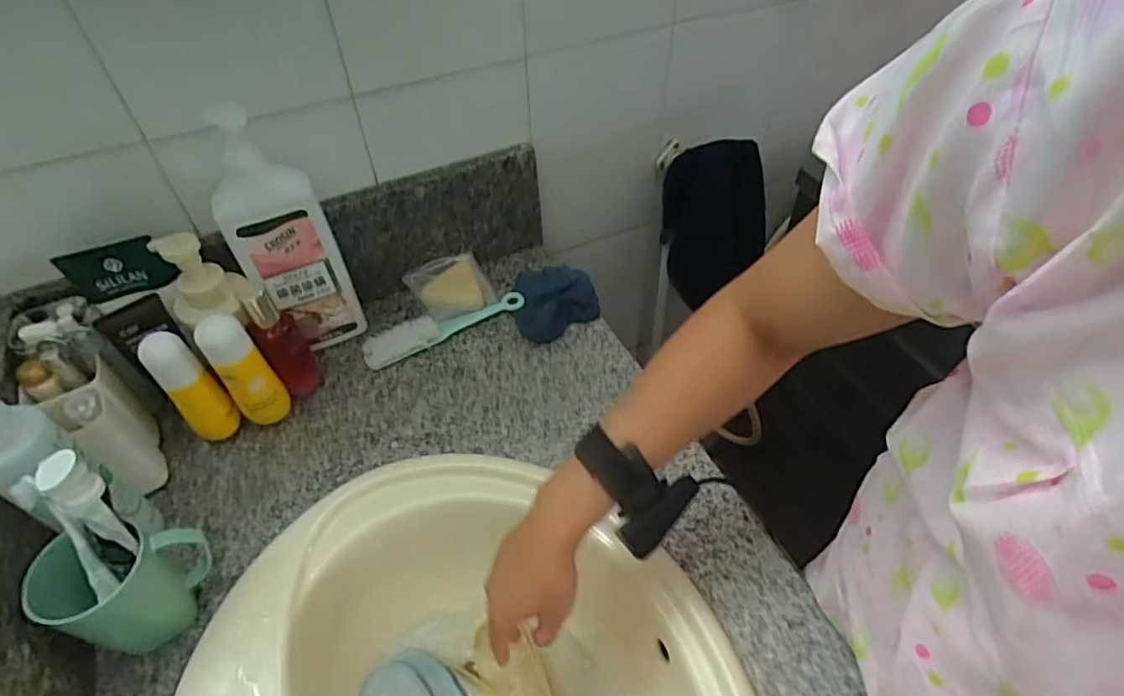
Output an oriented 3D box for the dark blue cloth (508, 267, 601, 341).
[{"bbox_3d":[-0.014,-0.068,0.788,0.104,0.026,0.115,-19,51,-14],"label":"dark blue cloth"}]

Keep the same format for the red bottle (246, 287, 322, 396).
[{"bbox_3d":[-0.305,-0.004,0.672,0.042,0.152,0.039,-27,54,-20],"label":"red bottle"}]

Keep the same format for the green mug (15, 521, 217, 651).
[{"bbox_3d":[-0.361,0.198,0.514,0.077,0.116,0.099,13,51,12],"label":"green mug"}]

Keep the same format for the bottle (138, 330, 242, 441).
[{"bbox_3d":[-0.380,0.048,0.634,0.040,0.147,0.044,34,58,27],"label":"bottle"}]

